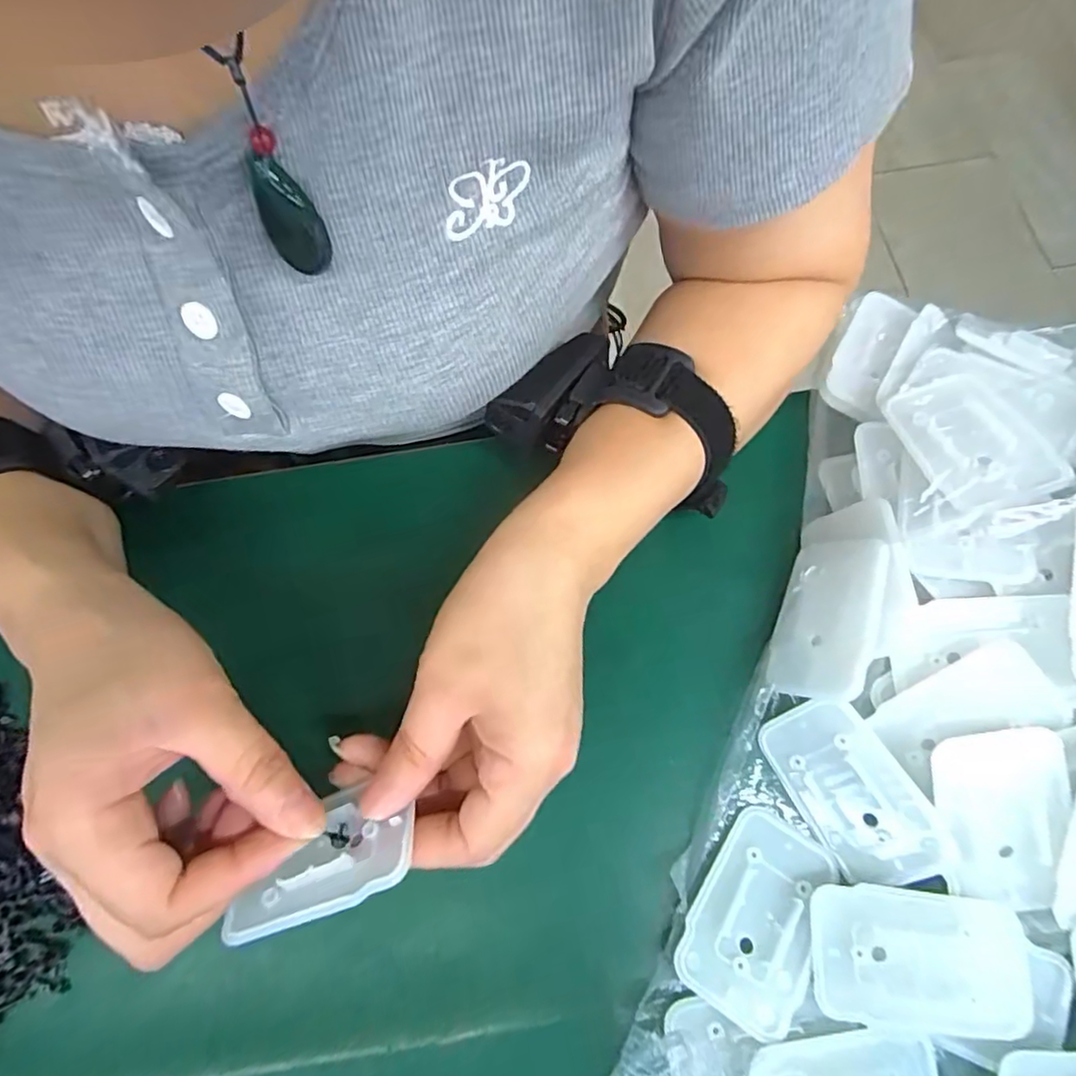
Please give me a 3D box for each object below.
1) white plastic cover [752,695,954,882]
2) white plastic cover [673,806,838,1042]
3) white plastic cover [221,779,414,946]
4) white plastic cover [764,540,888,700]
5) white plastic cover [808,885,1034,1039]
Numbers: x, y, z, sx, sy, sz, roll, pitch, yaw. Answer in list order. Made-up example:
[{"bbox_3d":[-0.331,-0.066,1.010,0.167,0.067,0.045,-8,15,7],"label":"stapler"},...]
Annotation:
[{"bbox_3d":[0.119,0.097,0.227,0.042,0.004,0.068,-44,65,31],"label":"white plastic cover"},{"bbox_3d":[0.083,0.141,0.223,0.042,0.013,0.067,30,75,11],"label":"white plastic cover"},{"bbox_3d":[-0.073,0.107,0.200,0.064,0.006,0.037,-21,44,7],"label":"white plastic cover"},{"bbox_3d":[0.118,0.032,0.243,0.004,0.042,0.067,30,69,-28],"label":"white plastic cover"},{"bbox_3d":[0.134,0.149,0.209,0.068,0.011,0.044,5,72,3],"label":"white plastic cover"}]

